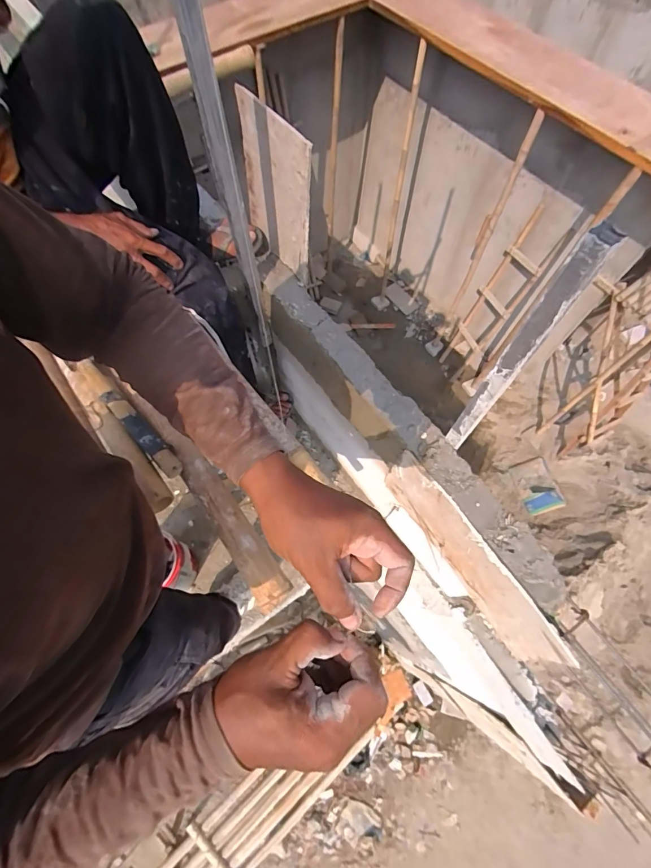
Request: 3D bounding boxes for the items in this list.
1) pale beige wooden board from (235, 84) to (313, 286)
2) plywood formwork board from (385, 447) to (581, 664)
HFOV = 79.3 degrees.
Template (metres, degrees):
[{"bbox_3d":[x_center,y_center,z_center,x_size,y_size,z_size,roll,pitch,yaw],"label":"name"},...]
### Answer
[{"bbox_3d":[-0.114,-0.546,0.896,0.012,0.323,0.247,-33,70,-19],"label":"pale beige wooden board"},{"bbox_3d":[0.306,0.268,0.855,0.024,0.246,0.482,-32,70,-13],"label":"plywood formwork board"}]

